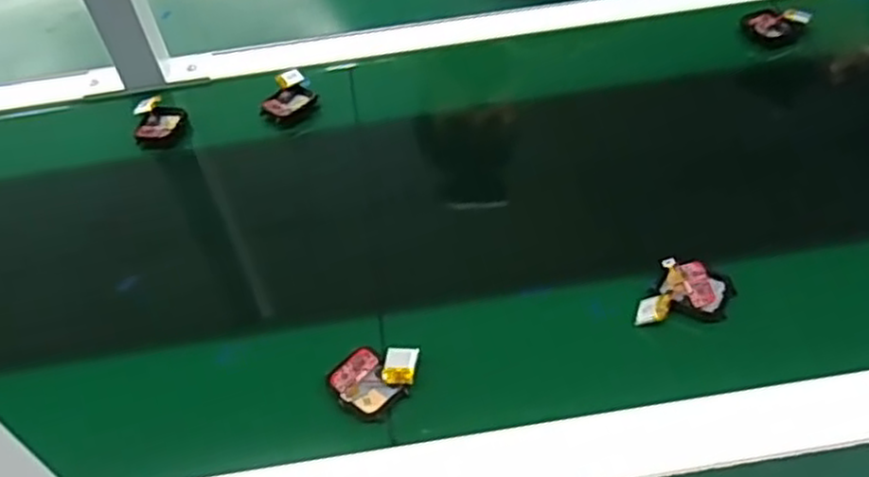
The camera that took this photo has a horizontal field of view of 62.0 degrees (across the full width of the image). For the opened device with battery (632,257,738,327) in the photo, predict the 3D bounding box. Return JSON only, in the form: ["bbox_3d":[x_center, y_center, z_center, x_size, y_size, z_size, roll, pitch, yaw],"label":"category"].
[{"bbox_3d":[0.160,0.035,0.461,0.058,0.016,0.041,3,47,9],"label":"opened device with battery"}]

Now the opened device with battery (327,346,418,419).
[{"bbox_3d":[-0.036,0.081,0.437,0.051,0.012,0.041,-32,51,-22],"label":"opened device with battery"}]

